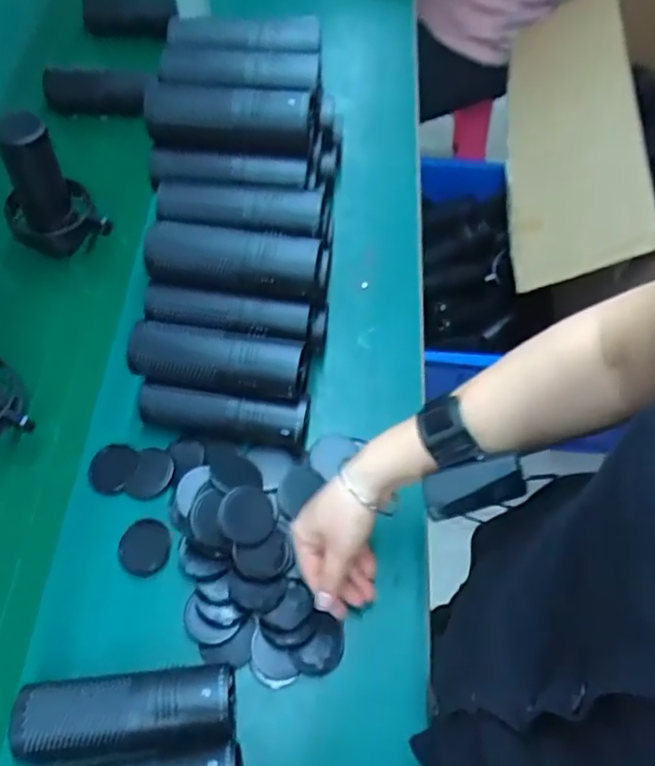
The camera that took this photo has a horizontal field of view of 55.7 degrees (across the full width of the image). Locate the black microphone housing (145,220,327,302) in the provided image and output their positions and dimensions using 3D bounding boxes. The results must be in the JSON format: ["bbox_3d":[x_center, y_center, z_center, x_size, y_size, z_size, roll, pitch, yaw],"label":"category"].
[{"bbox_3d":[-0.086,-0.119,0.594,0.173,0.052,0.066,2,60,0],"label":"black microphone housing"}]

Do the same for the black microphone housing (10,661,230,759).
[{"bbox_3d":[-0.157,0.258,0.488,0.164,0.049,0.053,-4,60,-4],"label":"black microphone housing"}]

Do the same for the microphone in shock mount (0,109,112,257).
[{"bbox_3d":[-0.319,-0.210,0.701,0.095,0.164,0.078,-29,65,-17],"label":"microphone in shock mount"}]

